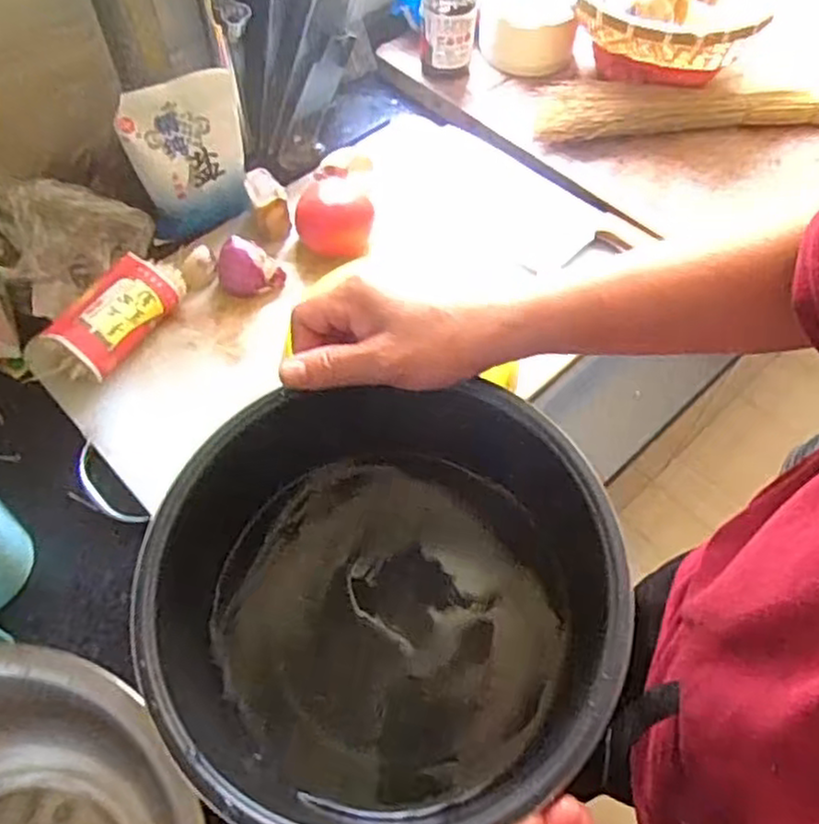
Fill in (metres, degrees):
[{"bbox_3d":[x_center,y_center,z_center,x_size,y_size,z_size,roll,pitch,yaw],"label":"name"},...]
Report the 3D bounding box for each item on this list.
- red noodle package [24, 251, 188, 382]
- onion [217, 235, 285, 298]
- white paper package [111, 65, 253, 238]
[{"bbox_3d":[-0.261,-0.081,0.631,0.066,0.044,0.148,28,62,15],"label":"red noodle package"},{"bbox_3d":[-0.148,-0.134,0.665,0.061,0.043,0.042,-7,59,-5],"label":"onion"},{"bbox_3d":[-0.207,-0.241,0.686,0.106,0.142,0.027,-23,40,-14],"label":"white paper package"}]

